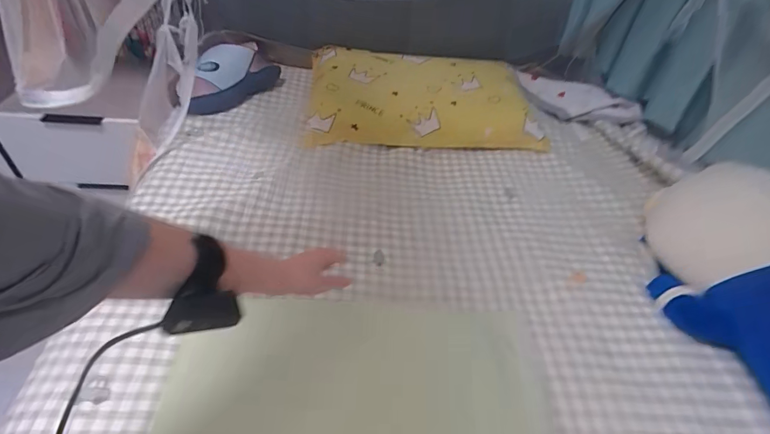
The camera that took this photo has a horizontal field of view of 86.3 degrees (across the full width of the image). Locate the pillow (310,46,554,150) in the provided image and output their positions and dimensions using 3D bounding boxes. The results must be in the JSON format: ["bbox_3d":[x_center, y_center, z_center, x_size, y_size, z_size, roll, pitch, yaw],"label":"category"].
[{"bbox_3d":[0.113,-0.341,1.200,0.657,0.132,0.332,2,44,-5],"label":"pillow"}]

